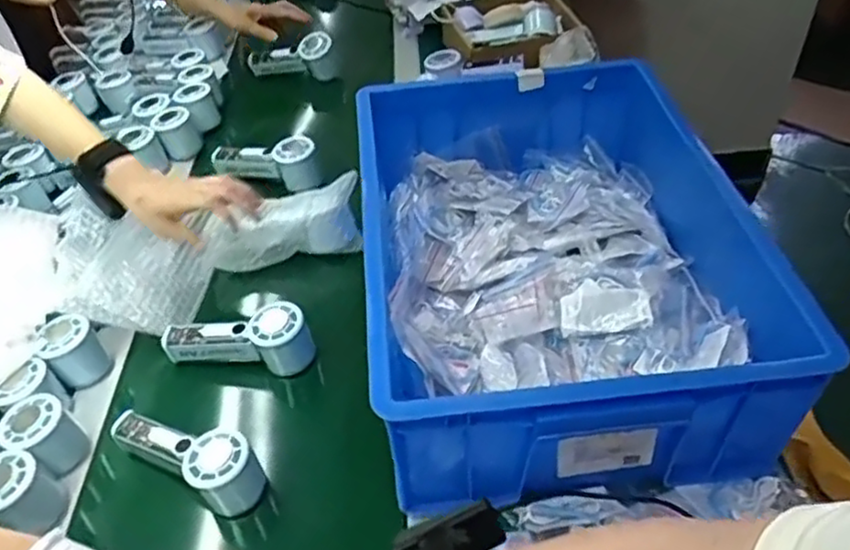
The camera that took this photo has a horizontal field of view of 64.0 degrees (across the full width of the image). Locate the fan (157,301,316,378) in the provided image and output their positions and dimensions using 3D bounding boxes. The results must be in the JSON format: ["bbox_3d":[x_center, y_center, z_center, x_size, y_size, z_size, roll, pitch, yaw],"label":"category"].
[{"bbox_3d":[-0.198,0.070,0.715,0.159,0.057,0.052,-5,44,1],"label":"fan"}]

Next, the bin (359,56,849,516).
[{"bbox_3d":[0.119,-0.017,0.688,0.348,0.155,0.449,-7,44,-1],"label":"bin"}]

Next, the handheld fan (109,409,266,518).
[{"bbox_3d":[-0.223,0.161,0.630,0.151,0.067,0.051,21,50,25],"label":"handheld fan"}]

